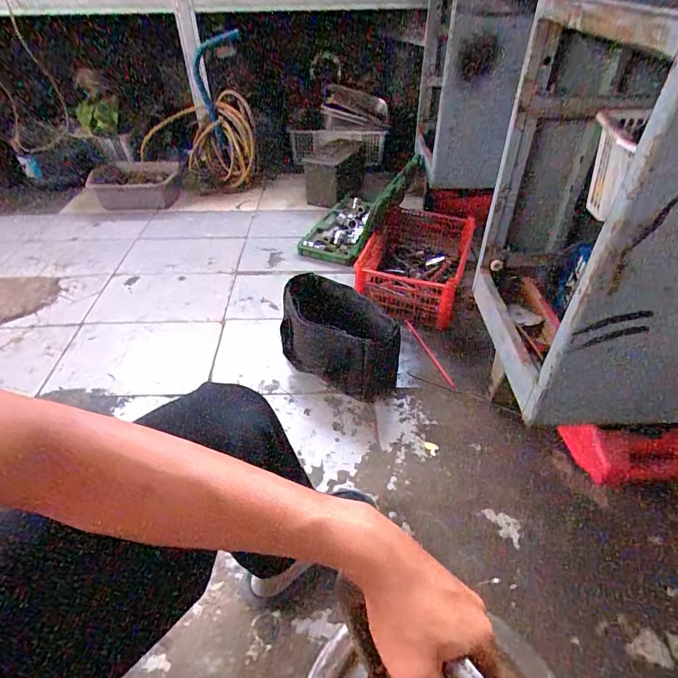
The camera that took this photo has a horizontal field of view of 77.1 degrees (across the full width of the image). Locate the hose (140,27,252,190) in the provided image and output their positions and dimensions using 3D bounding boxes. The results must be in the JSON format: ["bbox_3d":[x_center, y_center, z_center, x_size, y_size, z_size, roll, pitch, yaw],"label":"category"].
[{"bbox_3d":[-0.582,-0.863,1.688,0.501,0.529,0.099,10,43,12],"label":"hose"}]

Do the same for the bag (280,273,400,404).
[{"bbox_3d":[0.003,0.000,1.031,0.296,0.212,0.151,22,47,23],"label":"bag"}]

